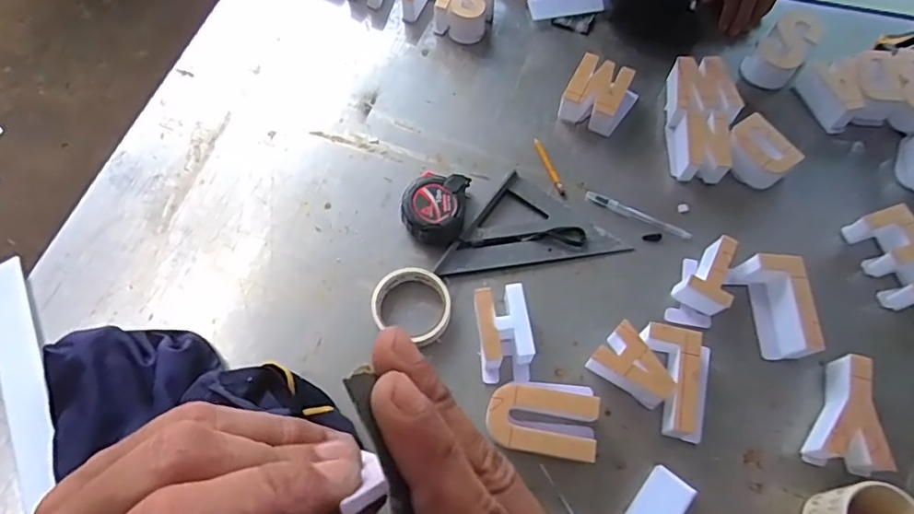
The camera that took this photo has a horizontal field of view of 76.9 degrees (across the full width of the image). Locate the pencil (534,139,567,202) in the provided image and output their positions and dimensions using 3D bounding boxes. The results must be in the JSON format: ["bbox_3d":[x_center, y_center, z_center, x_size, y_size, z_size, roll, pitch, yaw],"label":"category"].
[{"bbox_3d":[0.122,-0.118,0.757,0.011,0.004,0.098,-17,67,-9],"label":"pencil"}]

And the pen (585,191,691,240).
[{"bbox_3d":[0.230,-0.054,0.732,0.138,0.007,0.015,23,66,9],"label":"pen"}]

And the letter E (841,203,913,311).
[{"bbox_3d":[0.522,0.000,0.681,0.057,0.057,0.116,-13,67,-6],"label":"letter E"}]

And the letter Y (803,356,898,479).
[{"bbox_3d":[0.422,0.170,0.610,0.068,0.061,0.118,25,68,10],"label":"letter Y"}]

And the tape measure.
[{"bbox_3d":[-0.028,-0.059,0.716,0.079,0.039,0.091,6,66,2],"label":"tape measure"}]

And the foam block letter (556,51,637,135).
[{"bbox_3d":[0.194,-0.218,0.781,0.086,0.049,0.095,27,68,11],"label":"foam block letter"}]

